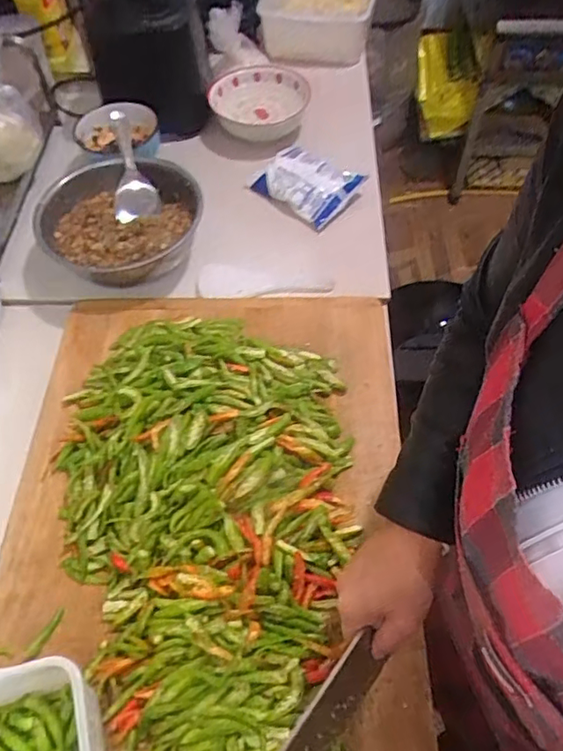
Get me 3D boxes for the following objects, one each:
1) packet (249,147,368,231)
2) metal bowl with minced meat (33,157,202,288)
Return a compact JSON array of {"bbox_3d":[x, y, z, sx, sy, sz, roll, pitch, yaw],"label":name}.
[{"bbox_3d":[0.035,-0.309,0.907,0.152,0.025,0.106,34,80,20],"label":"packet"},{"bbox_3d":[-0.233,-0.228,0.837,0.230,0.070,0.226,0,57,0],"label":"metal bowl with minced meat"}]

